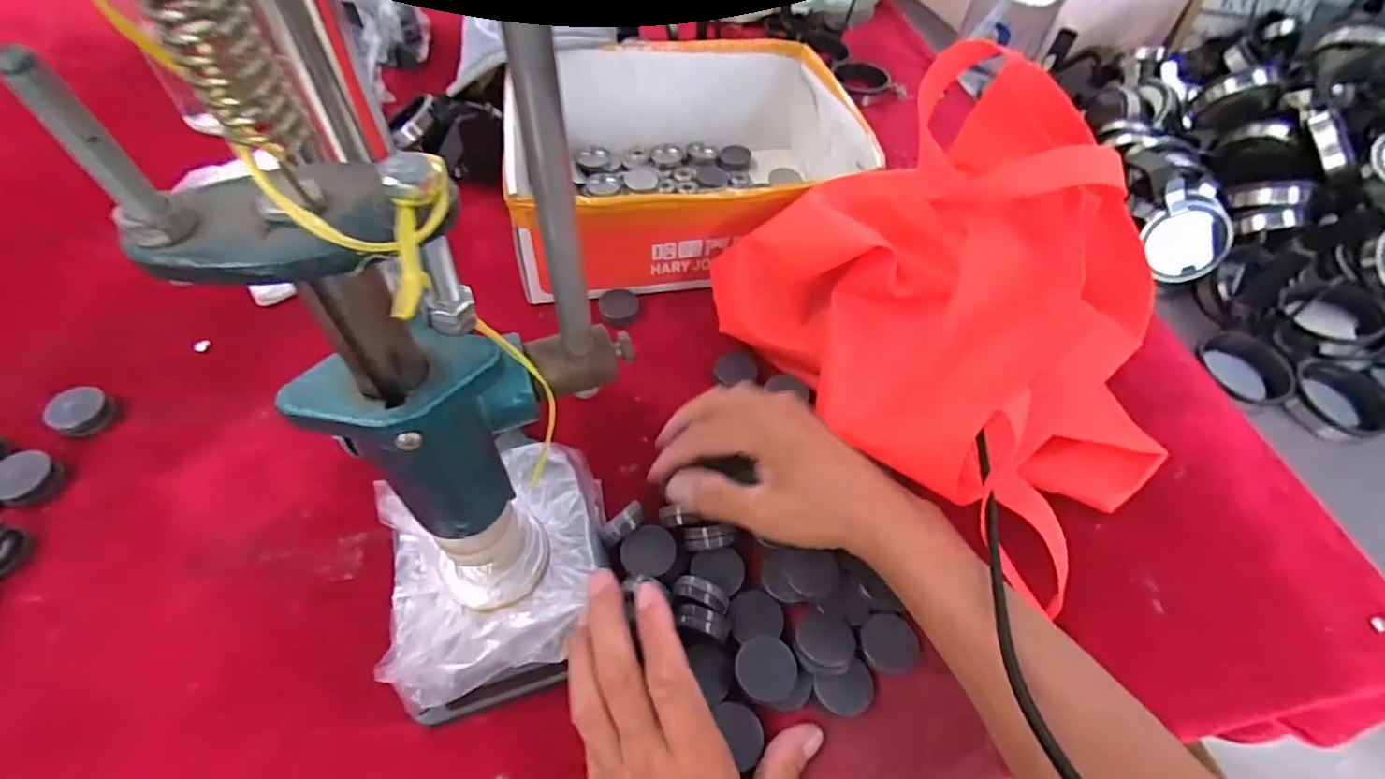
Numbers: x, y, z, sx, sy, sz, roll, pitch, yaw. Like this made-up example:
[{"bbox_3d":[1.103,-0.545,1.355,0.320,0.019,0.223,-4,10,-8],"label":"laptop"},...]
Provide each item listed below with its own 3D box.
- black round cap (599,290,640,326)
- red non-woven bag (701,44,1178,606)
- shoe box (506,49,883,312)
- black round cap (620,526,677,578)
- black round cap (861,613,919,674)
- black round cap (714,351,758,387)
[{"bbox_3d":[-0.061,-0.069,0.502,0.032,0.009,0.033,2,55,-3],"label":"black round cap"},{"bbox_3d":[0.186,-0.049,0.395,0.214,0.176,0.278,-27,61,-21],"label":"red non-woven bag"},{"bbox_3d":[-0.001,-0.205,0.555,0.280,0.114,0.245,-2,55,-6],"label":"shoe box"},{"bbox_3d":[-0.027,0.099,0.368,0.032,0.013,0.030,1,61,-2],"label":"black round cap"},{"bbox_3d":[0.117,0.150,0.357,0.033,0.006,0.031,1,61,-2],"label":"black round cap"},{"bbox_3d":[0.034,-0.017,0.471,0.032,0.005,0.029,-2,61,-4],"label":"black round cap"}]

